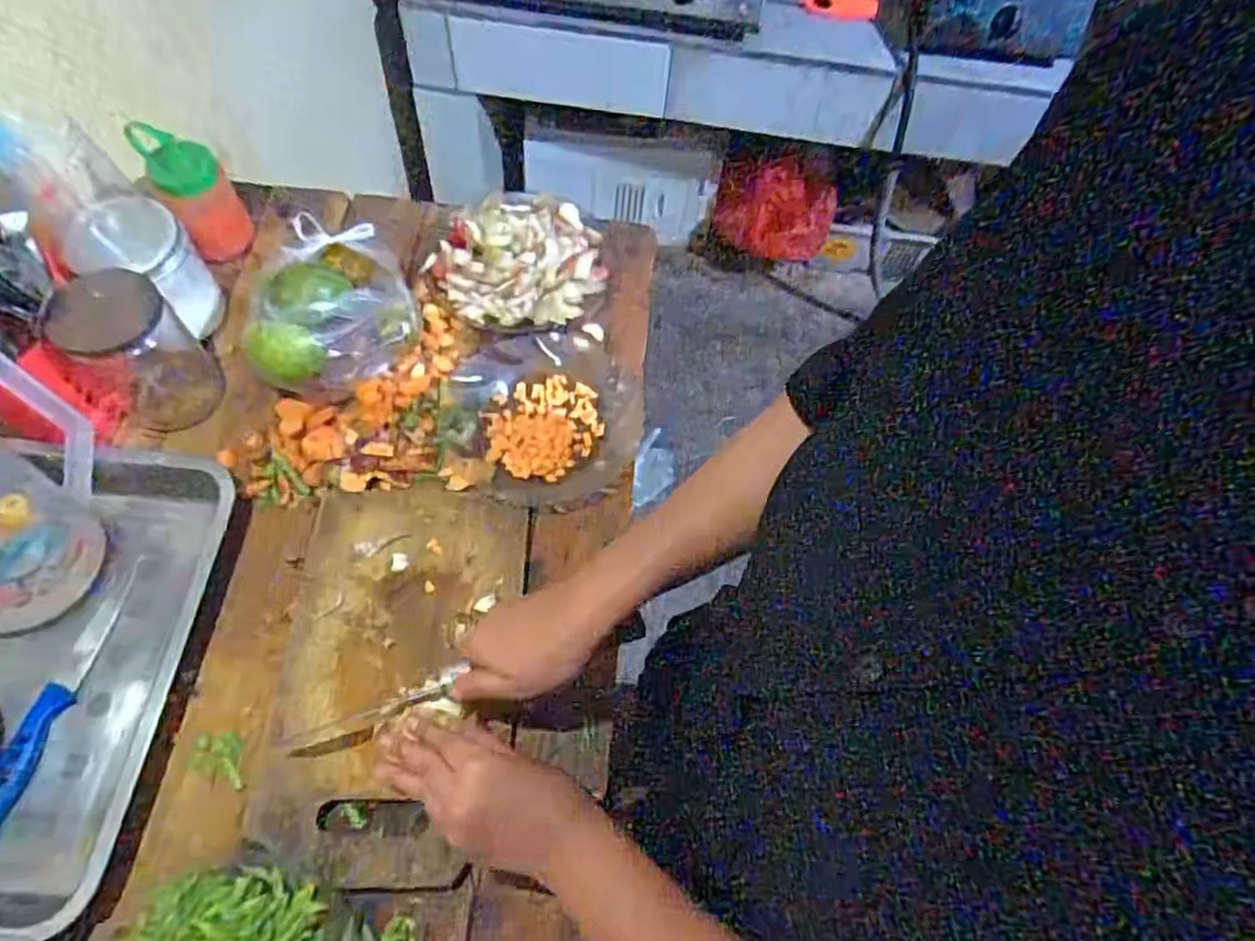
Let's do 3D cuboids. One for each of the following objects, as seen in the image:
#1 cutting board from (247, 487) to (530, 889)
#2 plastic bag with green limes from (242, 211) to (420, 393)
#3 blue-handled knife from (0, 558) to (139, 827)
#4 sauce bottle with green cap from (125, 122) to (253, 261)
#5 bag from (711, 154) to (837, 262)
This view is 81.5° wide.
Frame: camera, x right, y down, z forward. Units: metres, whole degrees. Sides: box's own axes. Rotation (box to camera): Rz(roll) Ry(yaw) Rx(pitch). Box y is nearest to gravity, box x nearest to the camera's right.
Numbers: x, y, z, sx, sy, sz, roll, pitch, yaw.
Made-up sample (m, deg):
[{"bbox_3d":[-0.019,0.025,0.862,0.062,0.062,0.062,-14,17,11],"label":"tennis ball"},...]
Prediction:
[{"bbox_3d":[-0.176,0.148,0.566,0.176,0.014,0.299,2,61,-3],"label":"cutting board"},{"bbox_3d":[-0.282,-0.162,0.682,0.145,0.081,0.182,-19,64,-14],"label":"plastic bag with green limes"},{"bbox_3d":[-0.434,0.172,0.555,0.028,0.013,0.212,11,60,2],"label":"blue-handled knife"},{"bbox_3d":[-0.429,-0.273,0.714,0.060,0.128,0.063,23,59,35],"label":"sauce bottle with green cap"},{"bbox_3d":[0.340,-0.599,1.679,0.272,0.207,0.071,10,60,1],"label":"bag"}]

